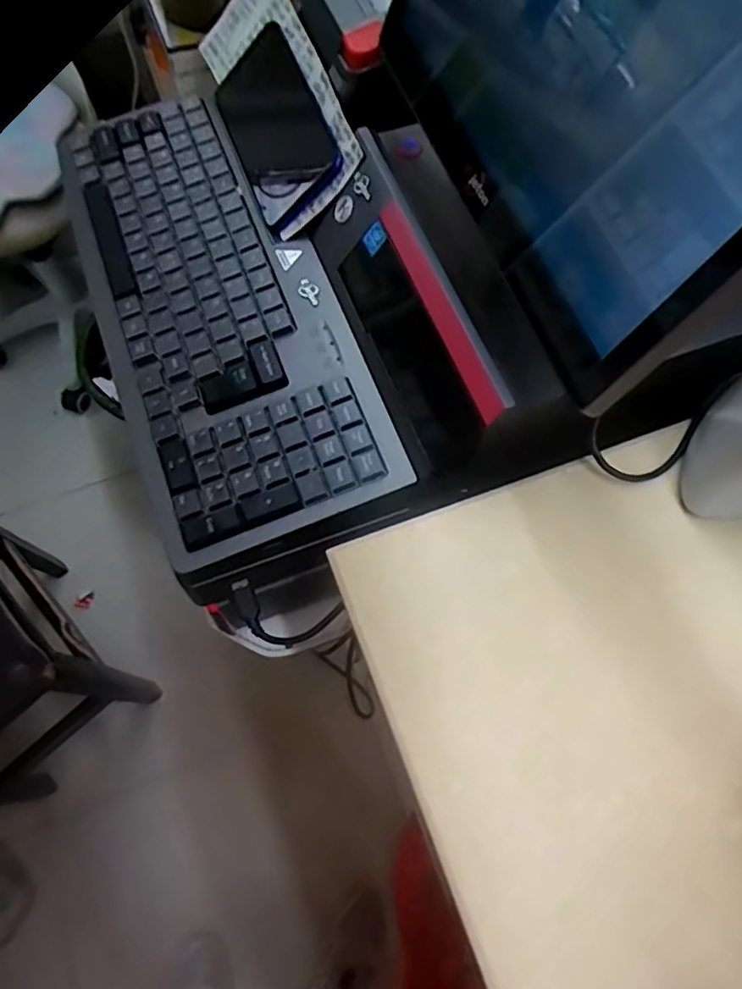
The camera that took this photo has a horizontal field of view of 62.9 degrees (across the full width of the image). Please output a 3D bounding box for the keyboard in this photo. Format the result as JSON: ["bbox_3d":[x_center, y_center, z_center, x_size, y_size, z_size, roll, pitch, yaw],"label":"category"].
[{"bbox_3d":[-0.111,-0.134,0.429,0.161,0.032,0.351,-21,70,-10],"label":"keyboard"}]

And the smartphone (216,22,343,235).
[{"bbox_3d":[-0.071,-0.277,0.457,0.075,0.016,0.158,-35,71,30],"label":"smartphone"}]

